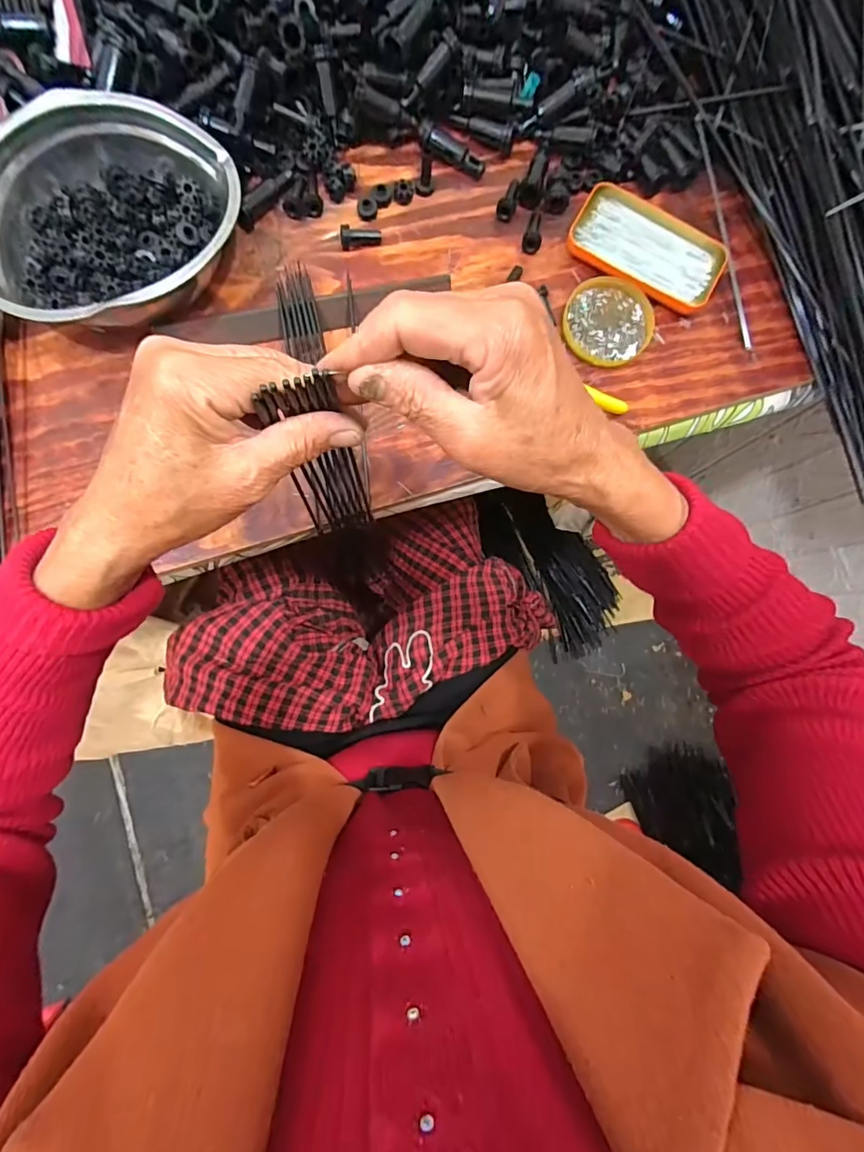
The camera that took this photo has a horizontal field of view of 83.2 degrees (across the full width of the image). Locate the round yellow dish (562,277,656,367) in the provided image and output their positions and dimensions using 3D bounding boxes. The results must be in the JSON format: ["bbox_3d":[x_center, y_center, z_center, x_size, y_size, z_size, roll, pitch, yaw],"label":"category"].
[{"bbox_3d":[0.165,-0.238,0.454,0.082,0.018,0.077,0,81,-2],"label":"round yellow dish"}]

